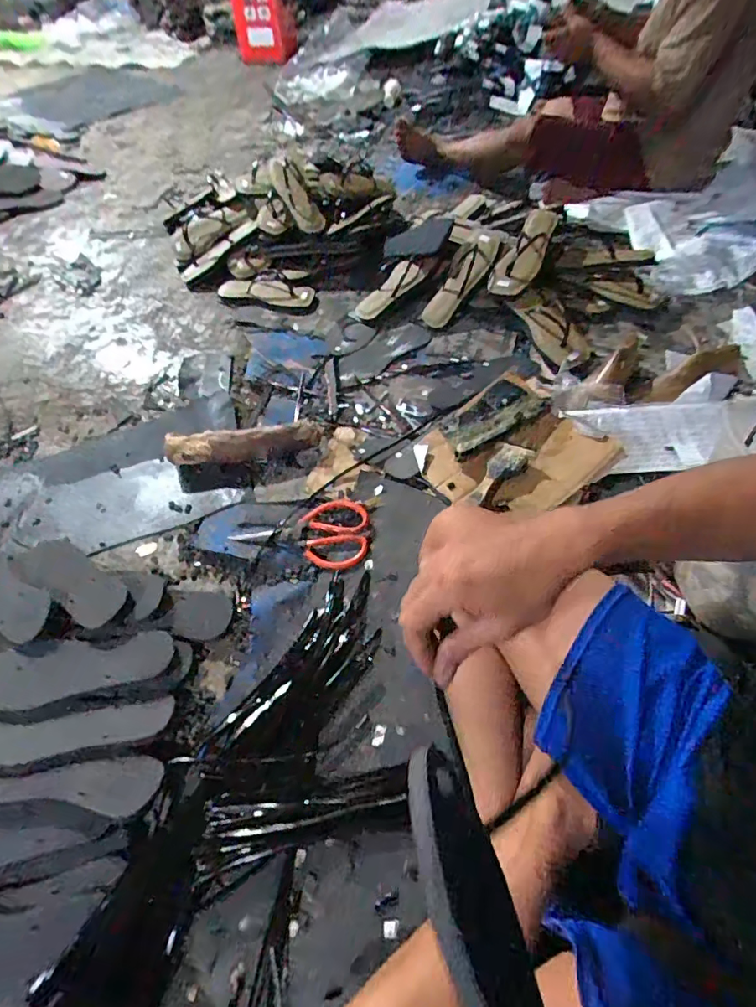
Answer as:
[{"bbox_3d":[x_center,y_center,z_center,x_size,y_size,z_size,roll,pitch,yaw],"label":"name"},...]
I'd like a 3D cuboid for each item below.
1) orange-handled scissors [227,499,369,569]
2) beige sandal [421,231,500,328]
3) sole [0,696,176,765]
[{"bbox_3d":[-0.115,0.054,0.749,0.204,0.015,0.108,-9,53,-4],"label":"orange-handled scissors"},{"bbox_3d":[0.175,-0.479,1.066,0.084,0.043,0.233,40,99,28],"label":"beige sandal"},{"bbox_3d":[-0.362,0.271,0.599,0.218,0.008,0.054,-3,46,-9],"label":"sole"}]

